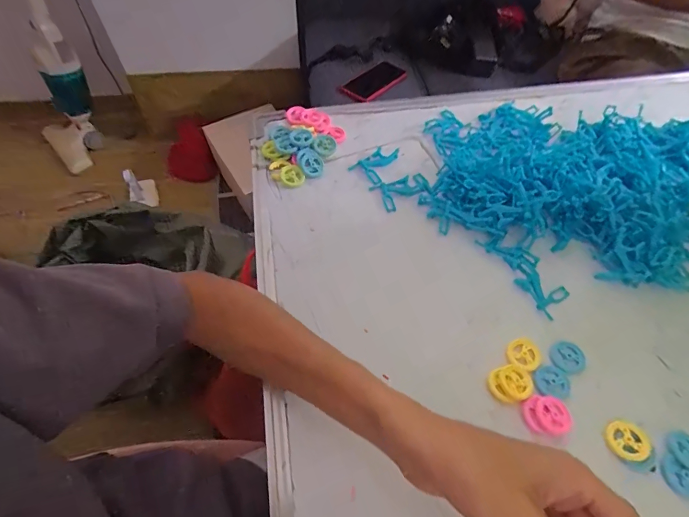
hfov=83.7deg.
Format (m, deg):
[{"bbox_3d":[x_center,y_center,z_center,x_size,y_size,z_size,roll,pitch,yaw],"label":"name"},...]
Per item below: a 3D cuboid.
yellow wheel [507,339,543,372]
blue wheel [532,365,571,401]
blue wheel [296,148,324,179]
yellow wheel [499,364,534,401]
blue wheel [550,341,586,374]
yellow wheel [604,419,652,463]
[{"bbox_3d":[0.163,0.086,0.346,0.029,0.004,0.030,0,57,0],"label":"yellow wheel"},{"bbox_3d":[0.181,0.107,0.335,0.031,0.004,0.027,12,57,7],"label":"blue wheel"},{"bbox_3d":[-0.042,-0.117,0.468,0.031,0.013,0.034,0,57,0],"label":"blue wheel"},{"bbox_3d":[0.148,0.106,0.331,0.029,0.004,0.029,0,57,0],"label":"yellow wheel"},{"bbox_3d":[0.204,0.089,0.348,0.031,0.004,0.029,0,57,0],"label":"blue wheel"},{"bbox_3d":[0.227,0.146,0.308,0.029,0.007,0.030,0,57,0],"label":"yellow wheel"}]

